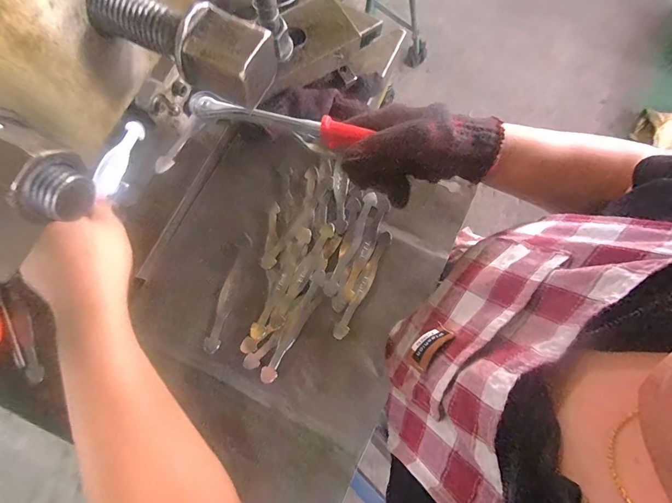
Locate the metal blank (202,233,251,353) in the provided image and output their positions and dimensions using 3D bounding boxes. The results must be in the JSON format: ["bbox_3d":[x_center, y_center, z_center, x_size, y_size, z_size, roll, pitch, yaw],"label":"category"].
[{"bbox_3d":[-0.136,0.052,0.446,0.020,0.004,0.150,15,82,4],"label":"metal blank"}]

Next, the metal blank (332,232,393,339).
[{"bbox_3d":[0.036,0.041,0.445,0.017,0.004,0.148,27,77,6],"label":"metal blank"}]

